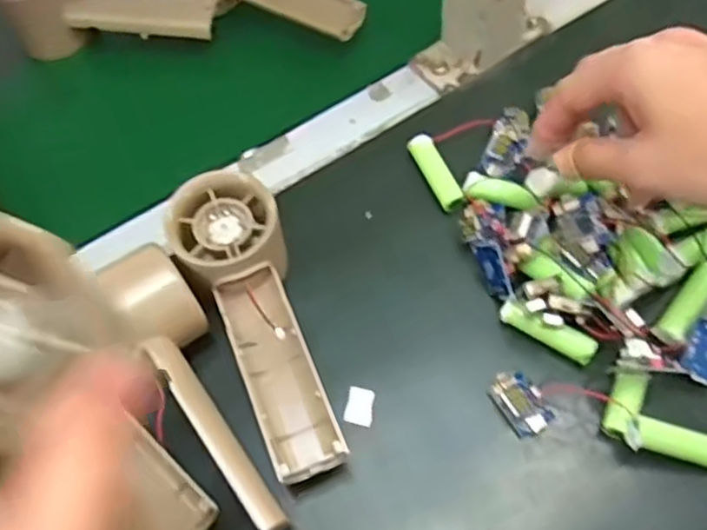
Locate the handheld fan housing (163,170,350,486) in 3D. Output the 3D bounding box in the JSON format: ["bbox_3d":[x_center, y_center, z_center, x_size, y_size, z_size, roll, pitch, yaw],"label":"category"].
[{"bbox_3d":[-0.046,0.032,0.351,0.051,0.062,0.153,-21,63,-8],"label":"handheld fan housing"}]

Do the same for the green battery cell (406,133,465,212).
[{"bbox_3d":[0.049,-0.056,0.410,0.015,0.011,0.050,-21,63,-8],"label":"green battery cell"}]

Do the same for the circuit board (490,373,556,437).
[{"bbox_3d":[0.084,0.069,0.348,0.021,0.009,0.032,-28,65,-12],"label":"circuit board"}]

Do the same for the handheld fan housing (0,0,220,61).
[{"bbox_3d":[-0.168,-0.181,0.480,0.147,0.054,0.049,2,62,3],"label":"handheld fan housing"}]

